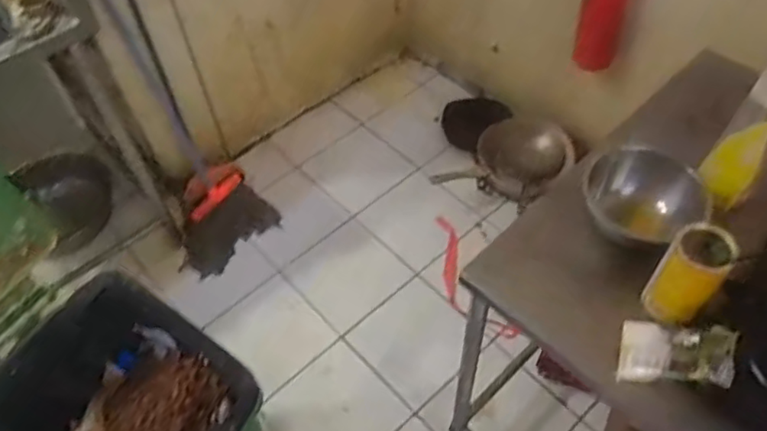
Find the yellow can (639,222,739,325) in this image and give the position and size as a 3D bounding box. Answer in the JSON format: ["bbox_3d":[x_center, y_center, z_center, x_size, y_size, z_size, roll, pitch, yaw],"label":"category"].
[{"bbox_3d":[0.399,0.078,0.799,0.070,0.144,0.067,-1,54,2],"label":"yellow can"}]

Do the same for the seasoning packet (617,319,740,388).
[{"bbox_3d":[0.368,0.172,0.768,0.133,0.026,0.091,-5,38,43],"label":"seasoning packet"}]

